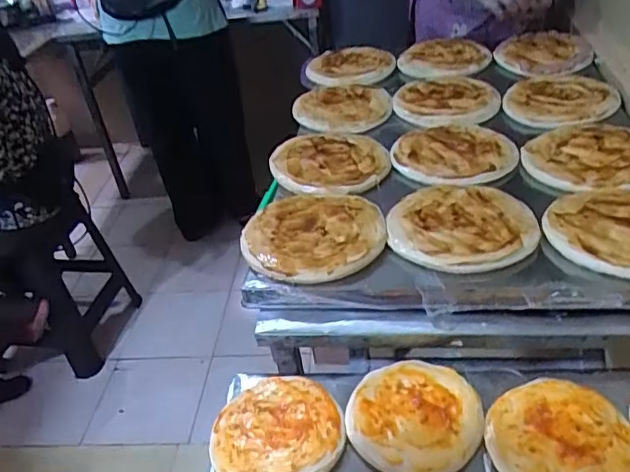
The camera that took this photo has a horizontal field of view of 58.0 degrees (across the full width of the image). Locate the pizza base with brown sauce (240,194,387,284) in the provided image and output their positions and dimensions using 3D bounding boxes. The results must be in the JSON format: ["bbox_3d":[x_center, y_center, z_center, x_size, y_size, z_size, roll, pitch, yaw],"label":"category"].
[{"bbox_3d":[-0.001,-0.004,0.807,0.194,0.023,0.185,-5,36,5],"label":"pizza base with brown sauce"}]

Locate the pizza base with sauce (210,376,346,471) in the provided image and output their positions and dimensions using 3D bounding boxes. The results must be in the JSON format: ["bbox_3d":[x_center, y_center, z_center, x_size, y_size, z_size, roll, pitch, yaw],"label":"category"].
[{"bbox_3d":[-0.044,0.218,0.639,0.144,0.017,0.149,-5,36,4],"label":"pizza base with sauce"}]

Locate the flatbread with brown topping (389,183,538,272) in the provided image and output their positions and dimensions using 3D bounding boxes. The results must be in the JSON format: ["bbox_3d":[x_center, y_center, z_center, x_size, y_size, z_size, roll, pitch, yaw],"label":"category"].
[{"bbox_3d":[0.200,-0.018,0.785,0.189,0.026,0.190,-1,36,10],"label":"flatbread with brown topping"}]

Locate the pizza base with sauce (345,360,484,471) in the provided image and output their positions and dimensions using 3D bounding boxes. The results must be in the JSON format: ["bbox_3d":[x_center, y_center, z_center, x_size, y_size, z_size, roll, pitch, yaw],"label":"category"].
[{"bbox_3d":[0.110,0.198,0.635,0.142,0.013,0.148,-2,36,8],"label":"pizza base with sauce"}]

